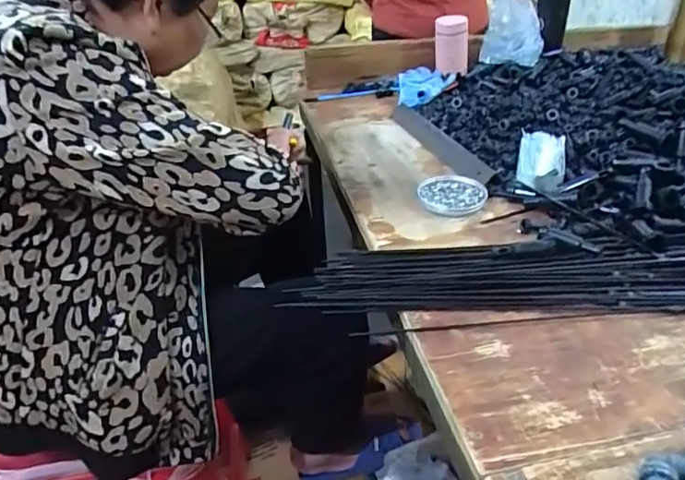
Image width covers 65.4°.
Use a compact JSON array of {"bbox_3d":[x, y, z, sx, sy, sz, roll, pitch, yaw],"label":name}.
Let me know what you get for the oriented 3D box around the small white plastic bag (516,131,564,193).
[{"bbox_3d":[0.279,-0.116,0.748,0.059,0.022,0.148,10,34,15],"label":"small white plastic bag"}]

